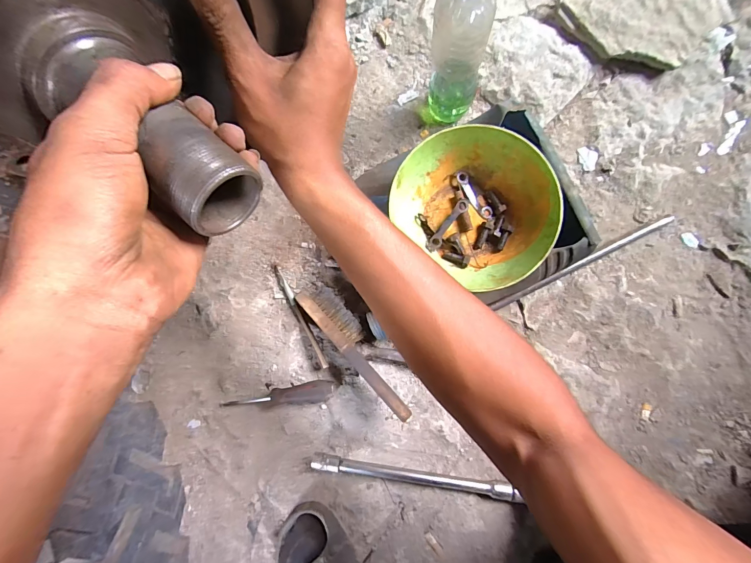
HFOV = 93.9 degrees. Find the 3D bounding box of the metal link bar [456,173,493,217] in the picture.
[{"bbox_3d":[0.132,-0.115,0.471,0.019,0.012,0.071,-34,81,2],"label":"metal link bar"}]

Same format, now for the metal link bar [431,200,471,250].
[{"bbox_3d":[0.098,-0.076,0.467,0.017,0.013,0.075,38,92,6],"label":"metal link bar"}]

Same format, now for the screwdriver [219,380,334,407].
[{"bbox_3d":[-0.153,0.185,0.541,0.185,0.029,0.038,-14,82,5],"label":"screwdriver"}]

